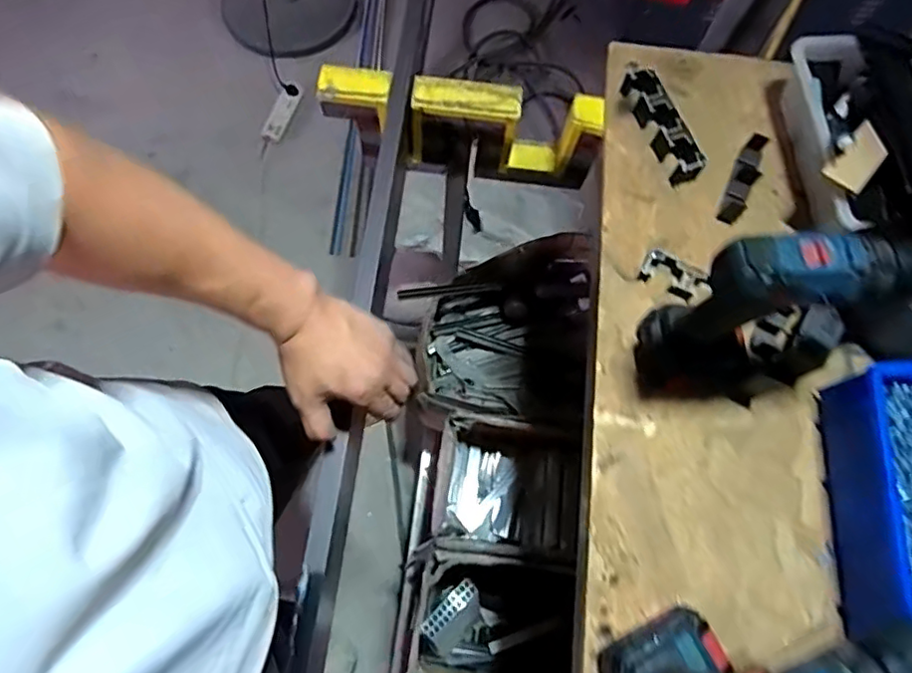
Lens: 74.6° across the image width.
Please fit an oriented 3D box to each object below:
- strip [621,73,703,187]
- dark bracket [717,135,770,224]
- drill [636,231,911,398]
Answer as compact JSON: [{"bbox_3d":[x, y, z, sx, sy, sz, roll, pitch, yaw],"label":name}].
[{"bbox_3d":[0.228,-0.234,0.661,0.028,0.036,0.140,-21,73,-9],"label":"strip"},{"bbox_3d":[0.311,-0.170,0.644,0.023,0.023,0.102,24,72,6],"label":"dark bracket"},{"bbox_3d":[0.280,-0.025,0.500,0.201,0.215,0.088,-14,72,-7],"label":"drill"}]

